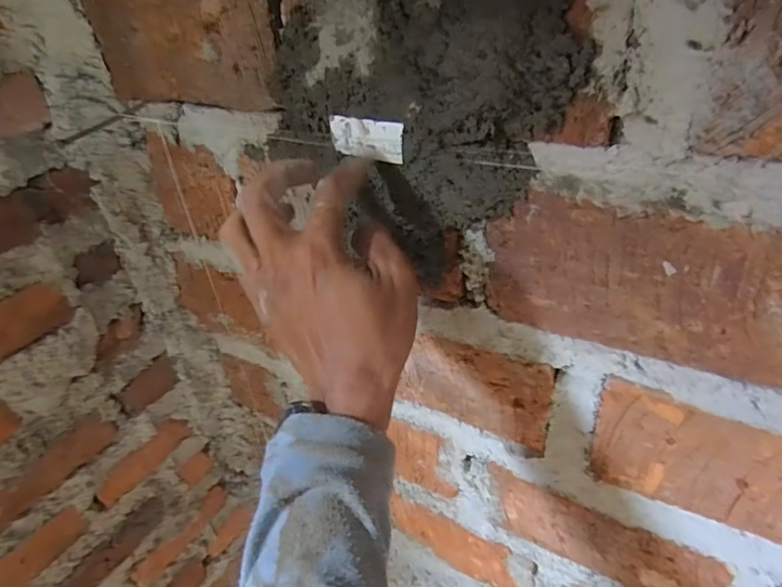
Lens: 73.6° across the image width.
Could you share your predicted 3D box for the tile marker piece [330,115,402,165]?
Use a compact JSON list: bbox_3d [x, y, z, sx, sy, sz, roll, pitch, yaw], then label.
[{"bbox_3d":[-0.016,-0.097,0.329,0.053,0.025,0.004,18,42,26],"label":"tile marker piece"}]

